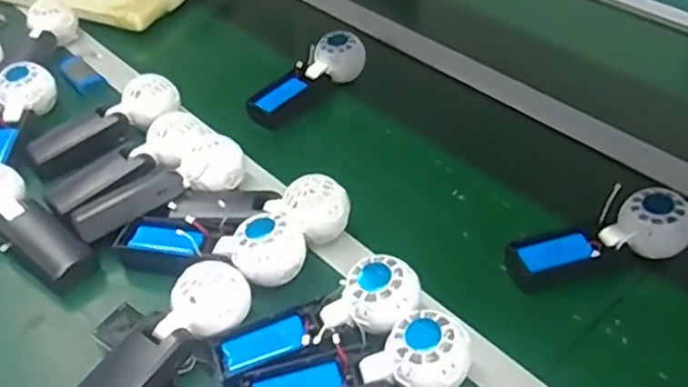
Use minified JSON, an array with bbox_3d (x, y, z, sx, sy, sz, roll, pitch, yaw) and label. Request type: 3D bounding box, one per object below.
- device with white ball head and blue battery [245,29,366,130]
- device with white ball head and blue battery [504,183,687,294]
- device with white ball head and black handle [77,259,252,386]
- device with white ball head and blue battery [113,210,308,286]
[{"bbox_3d":[-0.047,-0.135,0.807,0.055,0.070,0.168,31,50,29],"label":"device with white ball head and blue battery"},{"bbox_3d":[0.234,0.044,0.613,0.167,0.043,0.064,-20,45,-3],"label":"device with white ball head and blue battery"},{"bbox_3d":[-0.147,0.122,0.519,0.064,0.055,0.173,29,49,27],"label":"device with white ball head and black handle"},{"bbox_3d":[-0.118,0.050,0.604,0.172,0.053,0.065,2,40,24],"label":"device with white ball head and blue battery"}]

